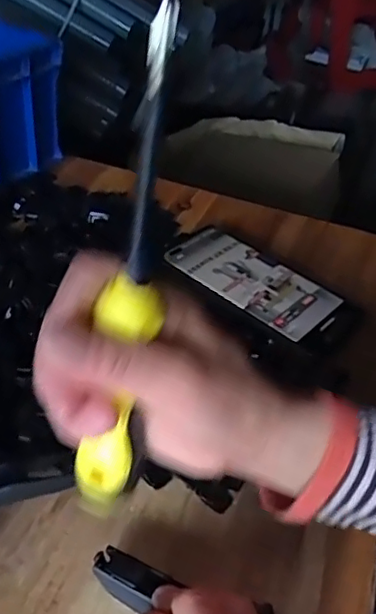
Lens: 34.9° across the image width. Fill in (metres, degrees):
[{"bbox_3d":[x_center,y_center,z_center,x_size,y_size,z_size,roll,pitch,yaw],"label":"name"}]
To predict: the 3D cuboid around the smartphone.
[{"bbox_3d":[0.058,-0.018,0.490,0.154,0.016,0.077,29,46,26],"label":"smartphone"}]

